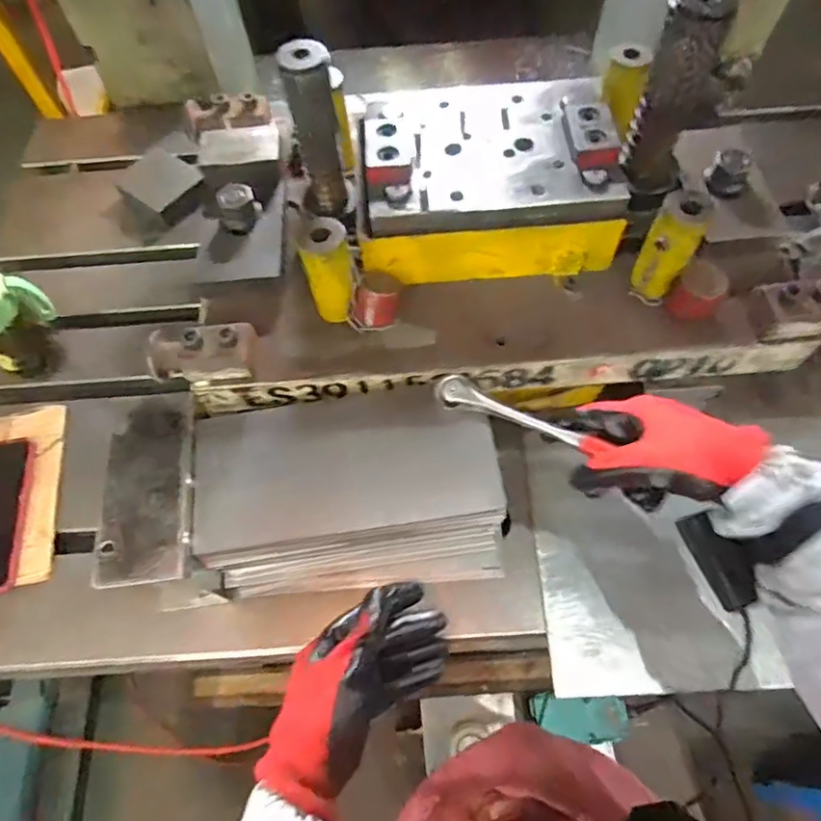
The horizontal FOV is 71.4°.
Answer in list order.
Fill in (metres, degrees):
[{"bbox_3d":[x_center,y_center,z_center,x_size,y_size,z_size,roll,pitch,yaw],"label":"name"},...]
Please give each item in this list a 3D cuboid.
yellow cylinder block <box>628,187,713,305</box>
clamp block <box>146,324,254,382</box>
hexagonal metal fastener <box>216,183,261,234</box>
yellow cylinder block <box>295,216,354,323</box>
[{"bbox_3d":[0.224,-0.140,0.497,0.040,0.111,0.032,28,67,16],"label":"yellow cylinder block"},{"bbox_3d":[-0.180,-0.051,0.499,0.082,0.042,0.045,-4,63,0],"label":"clamp block"},{"bbox_3d":[-0.170,-0.202,0.569,0.040,0.036,0.029,-27,65,-11],"label":"hexagonal metal fastener"},{"bbox_3d":[-0.071,-0.122,0.500,0.039,0.092,0.040,-13,63,-4],"label":"yellow cylinder block"}]

